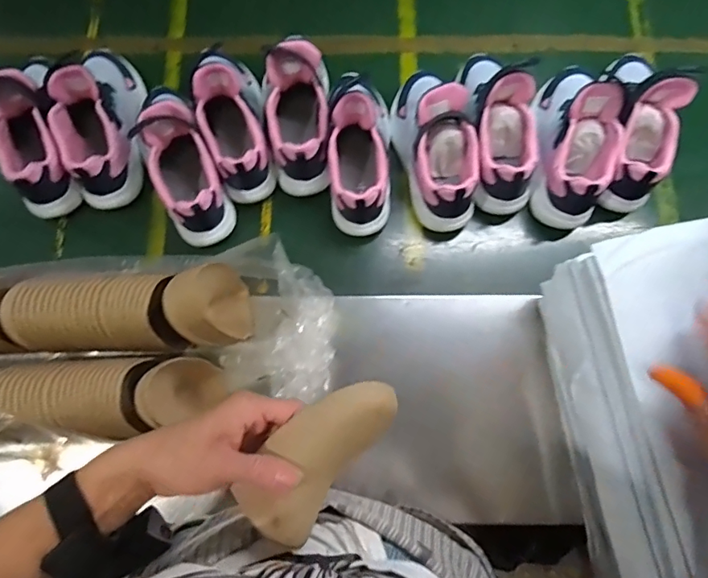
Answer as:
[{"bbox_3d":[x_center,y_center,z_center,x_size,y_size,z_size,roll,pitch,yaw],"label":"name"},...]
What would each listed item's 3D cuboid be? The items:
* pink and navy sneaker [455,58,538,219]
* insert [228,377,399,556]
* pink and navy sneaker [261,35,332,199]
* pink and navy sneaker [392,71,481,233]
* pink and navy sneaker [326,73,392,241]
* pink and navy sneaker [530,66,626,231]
[{"bbox_3d":[0.183,-0.221,0.619,0.072,0.120,0.228,-7,77,-2],"label":"pink and navy sneaker"},{"bbox_3d":[-0.026,0.119,0.343,0.058,0.026,0.131,38,84,8],"label":"insert"},{"bbox_3d":[-0.072,-0.223,0.611,0.077,0.099,0.177,-4,77,-1],"label":"pink and navy sneaker"},{"bbox_3d":[0.106,-0.195,0.616,0.090,0.104,0.223,-6,77,-2],"label":"pink and navy sneaker"},{"bbox_3d":[0.007,-0.190,0.605,0.081,0.107,0.218,1,76,0],"label":"pink and navy sneaker"},{"bbox_3d":[0.287,-0.203,0.607,0.087,0.095,0.228,4,77,1],"label":"pink and navy sneaker"}]

